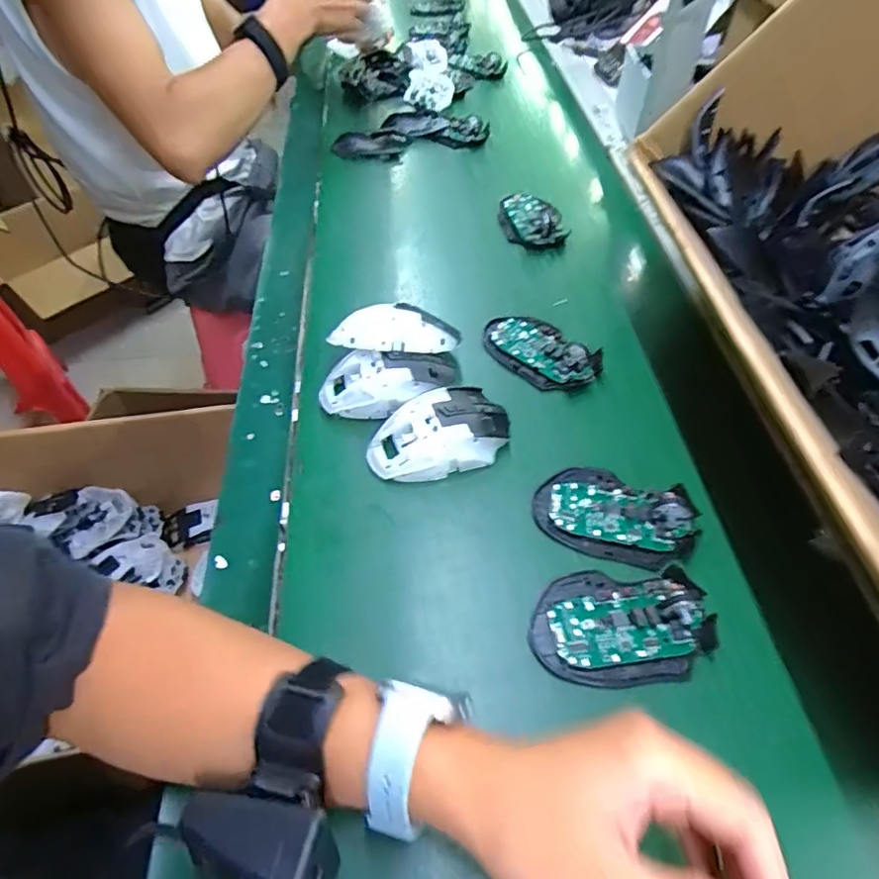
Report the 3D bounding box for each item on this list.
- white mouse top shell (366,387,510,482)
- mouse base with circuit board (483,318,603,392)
[{"bbox_3d":[0.000,-0.004,0.454,0.111,0.030,0.063,-20,54,-15],"label":"white mouse top shell"},{"bbox_3d":[0.093,-0.087,0.527,0.110,0.021,0.065,35,60,25],"label":"mouse base with circuit board"}]

